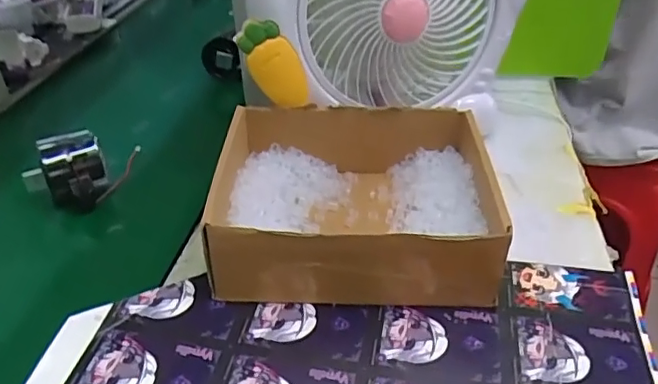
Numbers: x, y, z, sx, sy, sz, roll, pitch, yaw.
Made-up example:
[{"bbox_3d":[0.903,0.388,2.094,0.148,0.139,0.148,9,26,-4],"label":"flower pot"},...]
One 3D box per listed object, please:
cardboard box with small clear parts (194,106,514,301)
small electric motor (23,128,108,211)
[{"bbox_3d":[0.019,0.004,0.458,0.205,0.072,0.171,1,38,0],"label":"cardboard box with small clear parts"},{"bbox_3d":[-0.243,-0.020,0.529,0.056,0.058,0.055,0,38,0],"label":"small electric motor"}]

